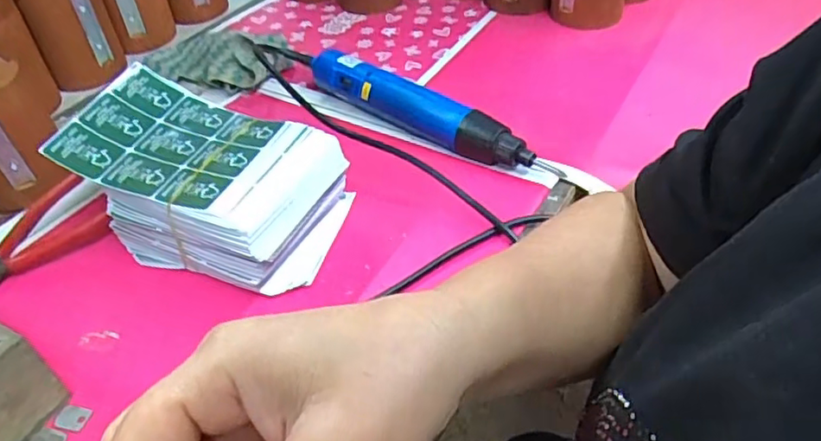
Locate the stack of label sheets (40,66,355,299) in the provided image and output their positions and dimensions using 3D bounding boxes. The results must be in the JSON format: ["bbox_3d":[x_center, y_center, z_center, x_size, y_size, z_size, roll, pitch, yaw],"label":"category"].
[{"bbox_3d":[-0.145,-0.026,0.445,0.177,0.094,0.106,14,47,19],"label":"stack of label sheets"}]

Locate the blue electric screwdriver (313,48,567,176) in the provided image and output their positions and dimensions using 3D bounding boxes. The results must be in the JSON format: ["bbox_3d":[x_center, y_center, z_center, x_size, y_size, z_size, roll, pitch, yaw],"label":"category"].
[{"bbox_3d":[0.010,-0.095,0.538,0.249,0.040,0.032,28,53,30],"label":"blue electric screwdriver"}]

